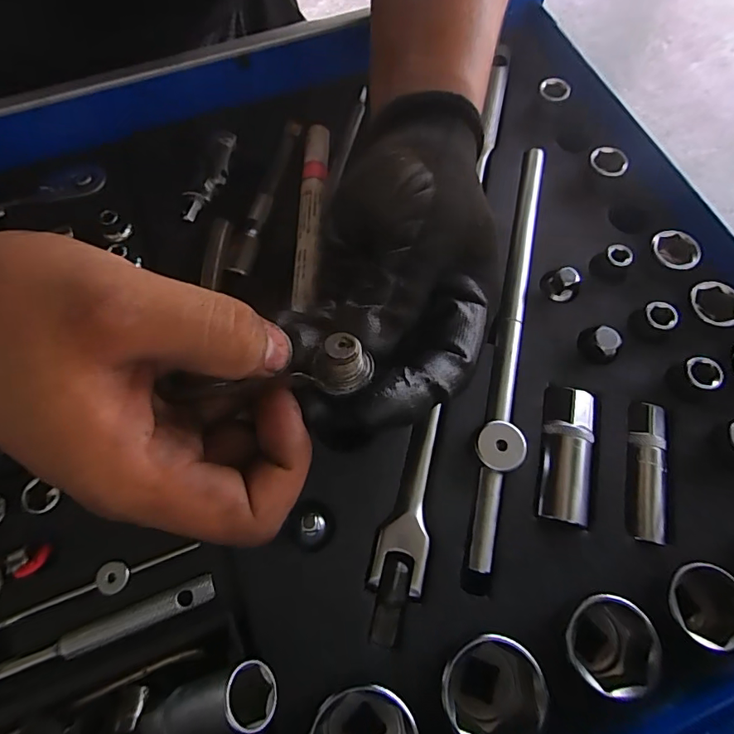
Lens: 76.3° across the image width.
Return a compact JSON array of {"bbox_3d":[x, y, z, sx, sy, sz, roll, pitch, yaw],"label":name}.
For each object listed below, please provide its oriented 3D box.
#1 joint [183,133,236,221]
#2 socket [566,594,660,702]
[{"bbox_3d":[-0.094,-0.116,0.285,0.012,0.007,0.064,13,69,5],"label":"joint"},{"bbox_3d":[0.095,0.111,0.190,0.034,0.030,0.033,10,69,4],"label":"socket"}]

